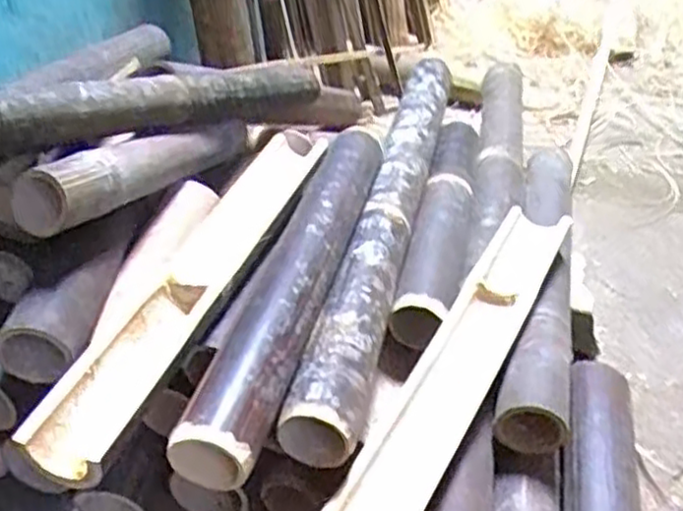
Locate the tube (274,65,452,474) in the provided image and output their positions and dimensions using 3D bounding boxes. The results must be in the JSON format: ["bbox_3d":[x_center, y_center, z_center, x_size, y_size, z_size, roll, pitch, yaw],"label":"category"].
[{"bbox_3d":[0.056,-0.061,0.830,0.070,0.074,0.706,5,35,13],"label":"tube"}]

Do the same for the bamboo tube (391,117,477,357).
[{"bbox_3d":[0.123,-0.048,0.864,0.063,0.059,0.430,5,35,13],"label":"bamboo tube"}]

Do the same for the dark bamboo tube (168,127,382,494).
[{"bbox_3d":[-0.036,0.010,0.681,0.064,0.068,0.471,5,35,14],"label":"dark bamboo tube"}]

